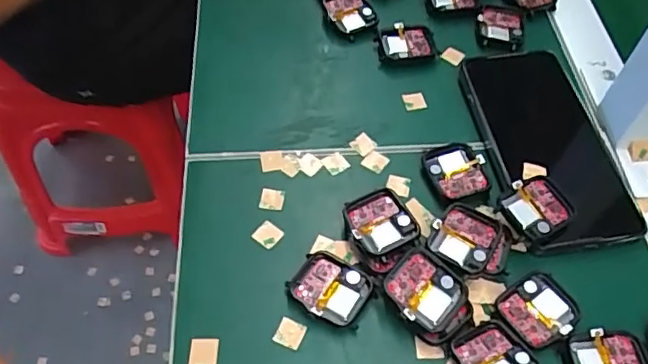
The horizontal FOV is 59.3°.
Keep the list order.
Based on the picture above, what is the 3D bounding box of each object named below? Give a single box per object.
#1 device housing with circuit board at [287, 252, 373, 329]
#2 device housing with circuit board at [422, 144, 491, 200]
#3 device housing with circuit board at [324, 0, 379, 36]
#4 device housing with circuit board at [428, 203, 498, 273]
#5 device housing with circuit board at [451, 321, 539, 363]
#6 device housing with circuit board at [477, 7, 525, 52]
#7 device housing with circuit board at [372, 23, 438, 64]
[{"bbox_3d":[0.004,0.062,0.336,0.045,0.010,0.040,27,60,17],"label":"device housing with circuit board"},{"bbox_3d":[0.089,-0.006,0.385,0.037,0.009,0.041,-8,57,-6],"label":"device housing with circuit board"},{"bbox_3d":[0.022,-0.140,0.467,0.035,0.006,0.042,-23,78,-13],"label":"device housing with circuit board"},{"bbox_3d":[0.086,0.035,0.349,0.037,0.014,0.041,30,61,18],"label":"device housing with circuit board"},{"bbox_3d":[0.093,0.097,0.310,0.038,0.010,0.039,-24,60,-15],"label":"device housing with circuit board"},{"bbox_3d":[0.145,-0.128,0.467,0.037,0.006,0.045,10,57,6],"label":"device housing with circuit board"},{"bbox_3d":[0.066,-0.111,0.454,0.046,0.009,0.035,-5,57,-3],"label":"device housing with circuit board"}]

